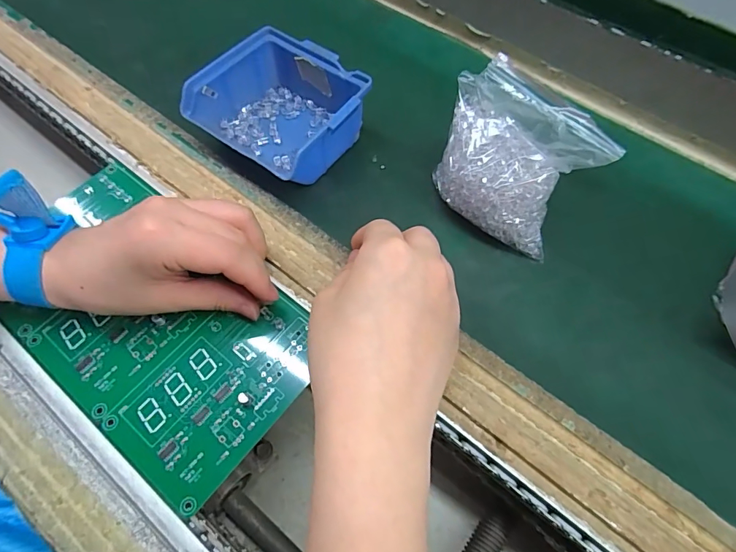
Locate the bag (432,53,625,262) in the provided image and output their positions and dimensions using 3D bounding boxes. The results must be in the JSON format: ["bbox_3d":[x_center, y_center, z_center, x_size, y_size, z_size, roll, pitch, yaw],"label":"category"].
[{"bbox_3d":[0.097,-0.080,0.295,0.100,0.059,0.099,38,69,17],"label":"bag"}]

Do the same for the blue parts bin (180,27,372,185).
[{"bbox_3d":[-0.058,-0.117,0.318,0.103,0.048,0.094,31,67,14],"label":"blue parts bin"}]

